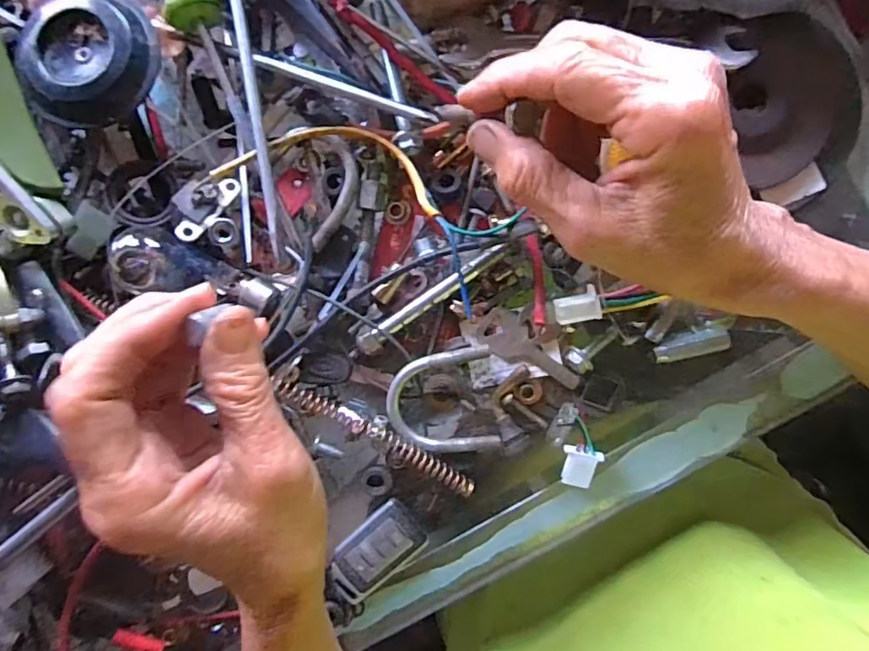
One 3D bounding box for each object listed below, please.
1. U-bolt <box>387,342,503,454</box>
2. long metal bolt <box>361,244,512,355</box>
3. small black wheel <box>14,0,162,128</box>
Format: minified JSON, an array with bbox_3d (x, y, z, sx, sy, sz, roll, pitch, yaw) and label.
[{"bbox_3d":[0.003,0.041,0.287,0.056,0.010,0.055,-8,94,5],"label":"U-bolt"},{"bbox_3d":[-0.002,-0.016,0.287,0.091,0.010,0.012,-38,91,6],"label":"long metal bolt"},{"bbox_3d":[-0.165,-0.128,0.260,0.059,0.018,0.064,0,95,5],"label":"small black wheel"}]

